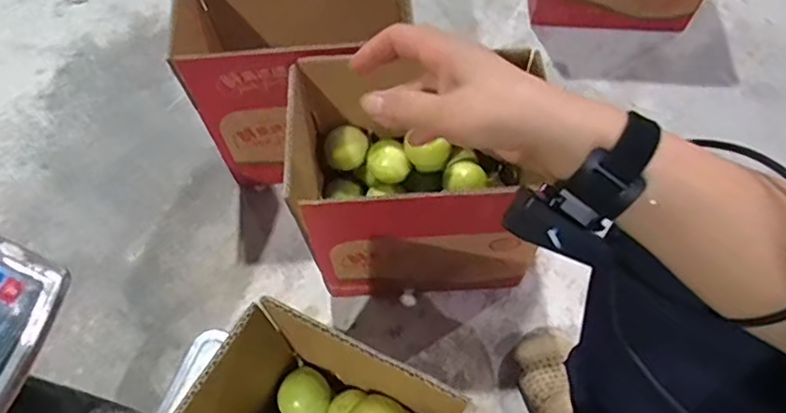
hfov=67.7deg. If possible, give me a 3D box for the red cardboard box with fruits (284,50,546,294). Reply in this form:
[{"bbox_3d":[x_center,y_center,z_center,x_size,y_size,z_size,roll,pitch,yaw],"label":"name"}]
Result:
[{"bbox_3d":[0.026,-0.030,0.705,0.258,0.249,0.191,-3,65,0],"label":"red cardboard box with fruits"}]

